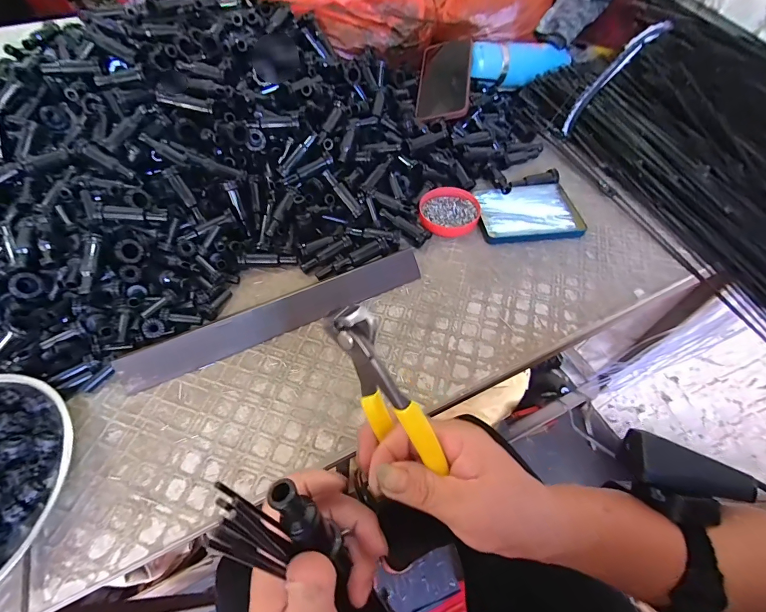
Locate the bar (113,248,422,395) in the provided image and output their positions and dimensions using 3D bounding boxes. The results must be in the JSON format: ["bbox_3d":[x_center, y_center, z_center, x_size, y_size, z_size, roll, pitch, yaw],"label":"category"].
[{"bbox_3d":[-0.103,0.009,0.385,0.310,0.009,0.036,-23,99,-15],"label":"bar"}]

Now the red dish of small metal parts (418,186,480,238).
[{"bbox_3d":[0.084,-0.121,0.469,0.075,0.023,0.065,14,56,9],"label":"red dish of small metal parts"}]

